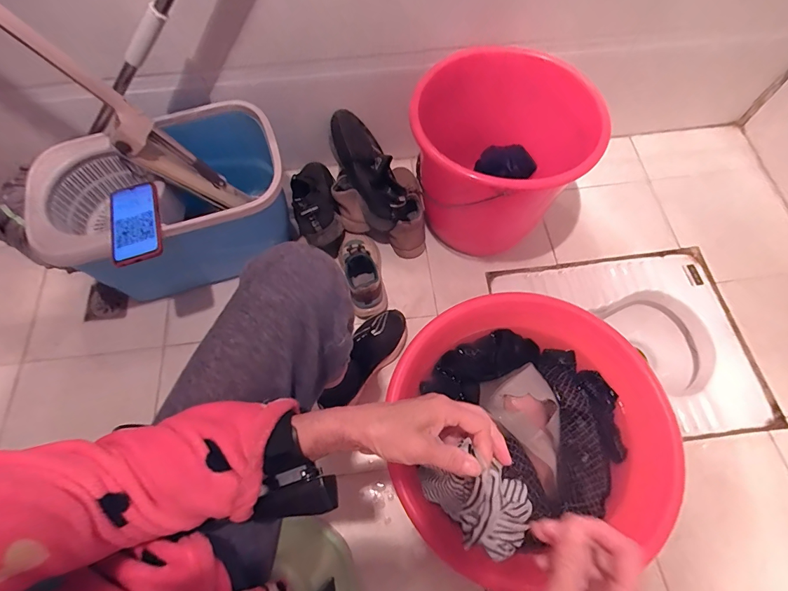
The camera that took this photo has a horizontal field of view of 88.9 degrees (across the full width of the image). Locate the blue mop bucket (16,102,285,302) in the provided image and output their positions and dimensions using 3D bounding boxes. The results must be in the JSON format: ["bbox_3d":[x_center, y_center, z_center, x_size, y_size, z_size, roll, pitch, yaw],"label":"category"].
[{"bbox_3d":[-0.428,-0.166,0.831,0.436,0.254,0.317,-24,67,-9],"label":"blue mop bucket"}]

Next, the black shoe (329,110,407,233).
[{"bbox_3d":[-0.060,-0.289,0.909,0.102,0.115,0.281,-23,67,-9],"label":"black shoe"}]

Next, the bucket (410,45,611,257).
[{"bbox_3d":[0.217,-0.266,0.858,0.321,0.353,0.309,0,66,1],"label":"bucket"}]

